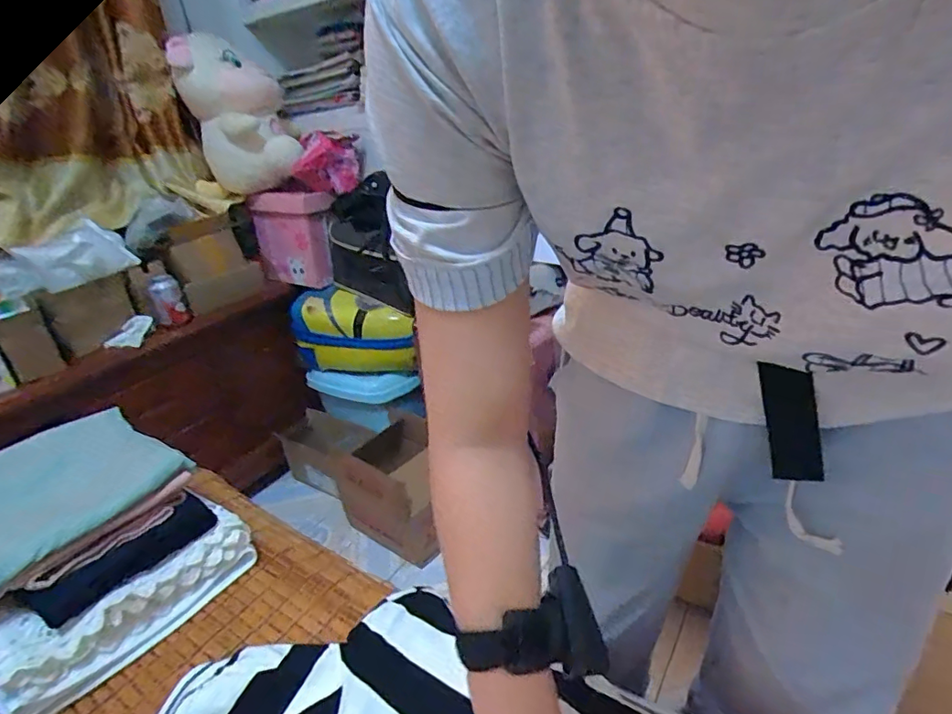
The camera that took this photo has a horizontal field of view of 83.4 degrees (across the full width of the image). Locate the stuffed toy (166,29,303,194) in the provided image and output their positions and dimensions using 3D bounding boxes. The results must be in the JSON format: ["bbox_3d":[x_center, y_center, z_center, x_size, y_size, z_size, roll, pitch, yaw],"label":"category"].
[{"bbox_3d":[-0.591,-0.607,1.325,0.230,0.345,0.167,-16,27,-17],"label":"stuffed toy"}]

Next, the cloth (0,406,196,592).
[{"bbox_3d":[-0.471,0.146,0.586,0.217,0.039,0.240,10,31,32],"label":"cloth"}]

